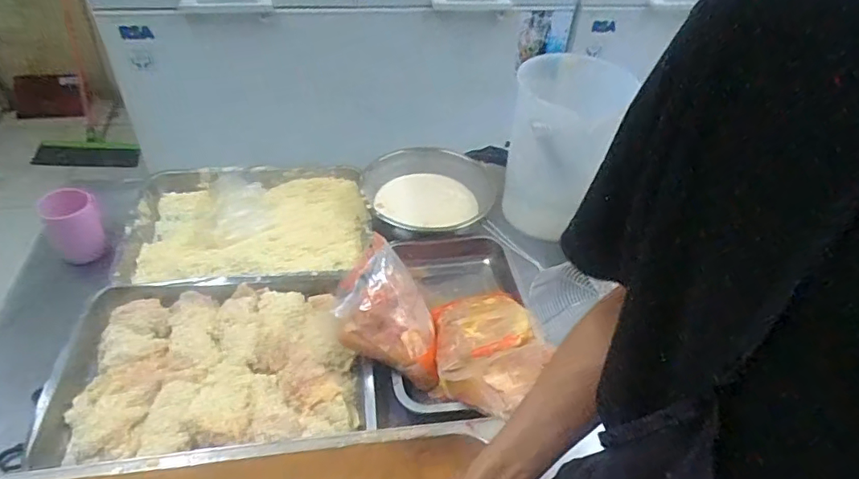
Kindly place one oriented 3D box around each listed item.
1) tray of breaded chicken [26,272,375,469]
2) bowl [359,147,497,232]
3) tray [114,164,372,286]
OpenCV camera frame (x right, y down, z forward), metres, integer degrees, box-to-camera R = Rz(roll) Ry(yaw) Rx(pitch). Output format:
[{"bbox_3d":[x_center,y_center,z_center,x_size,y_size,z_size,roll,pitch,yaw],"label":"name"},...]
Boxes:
[{"bbox_3d":[-0.279,0.160,0.707,0.383,0.050,0.246,-4,44,-10],"label":"tray of breaded chicken"},{"bbox_3d":[-0.005,-0.086,0.962,0.228,0.067,0.194,9,44,4],"label":"bowl"},{"bbox_3d":[-0.301,-0.030,0.905,0.383,0.062,0.276,-3,44,-9],"label":"tray"}]

